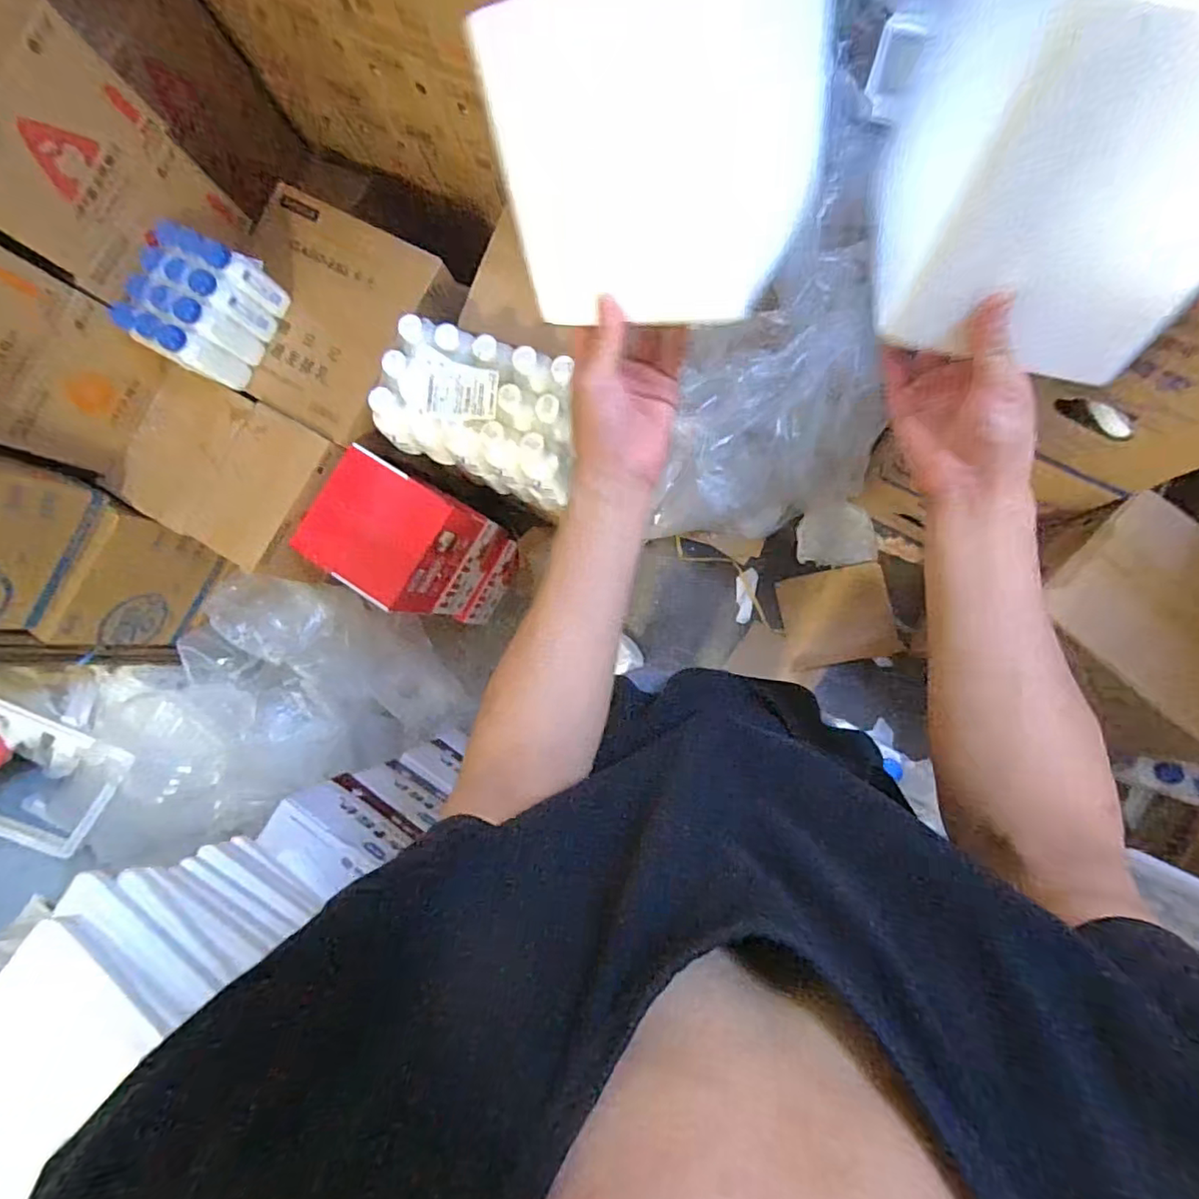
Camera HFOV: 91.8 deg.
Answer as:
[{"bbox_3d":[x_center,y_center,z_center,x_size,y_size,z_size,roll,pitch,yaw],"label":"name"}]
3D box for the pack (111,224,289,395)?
[{"bbox_3d":[-0.664,-0.492,0.988,0.139,0.179,0.200,25,90,9],"label":"pack"}]

